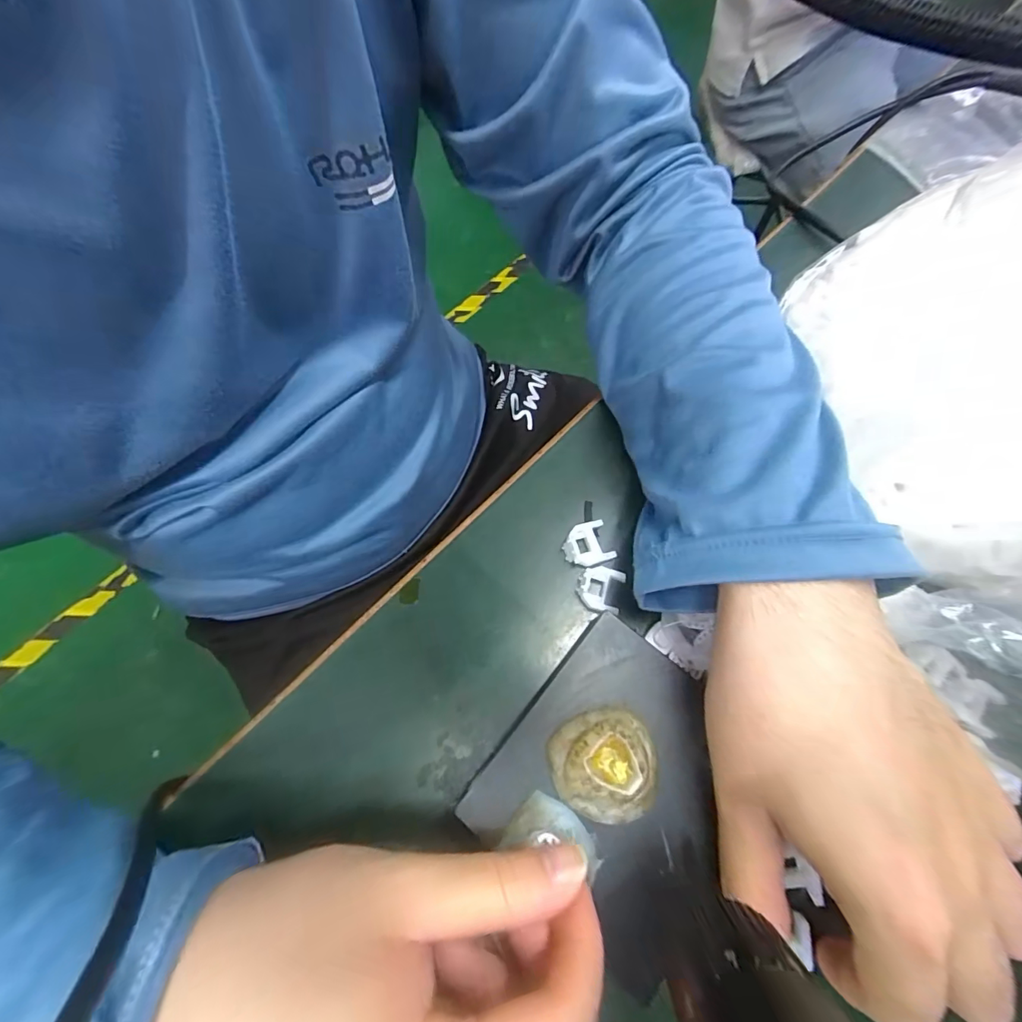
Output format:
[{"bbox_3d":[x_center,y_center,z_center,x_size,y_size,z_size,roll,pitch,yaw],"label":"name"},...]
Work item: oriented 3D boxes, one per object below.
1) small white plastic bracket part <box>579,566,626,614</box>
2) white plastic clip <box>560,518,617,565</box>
[{"bbox_3d":[0.045,0.037,0.230,0.021,0.011,0.021,22,71,8],"label":"small white plastic bracket part"},{"bbox_3d":[0.039,0.017,0.237,0.024,0.007,0.022,-17,71,-6],"label":"white plastic clip"}]

